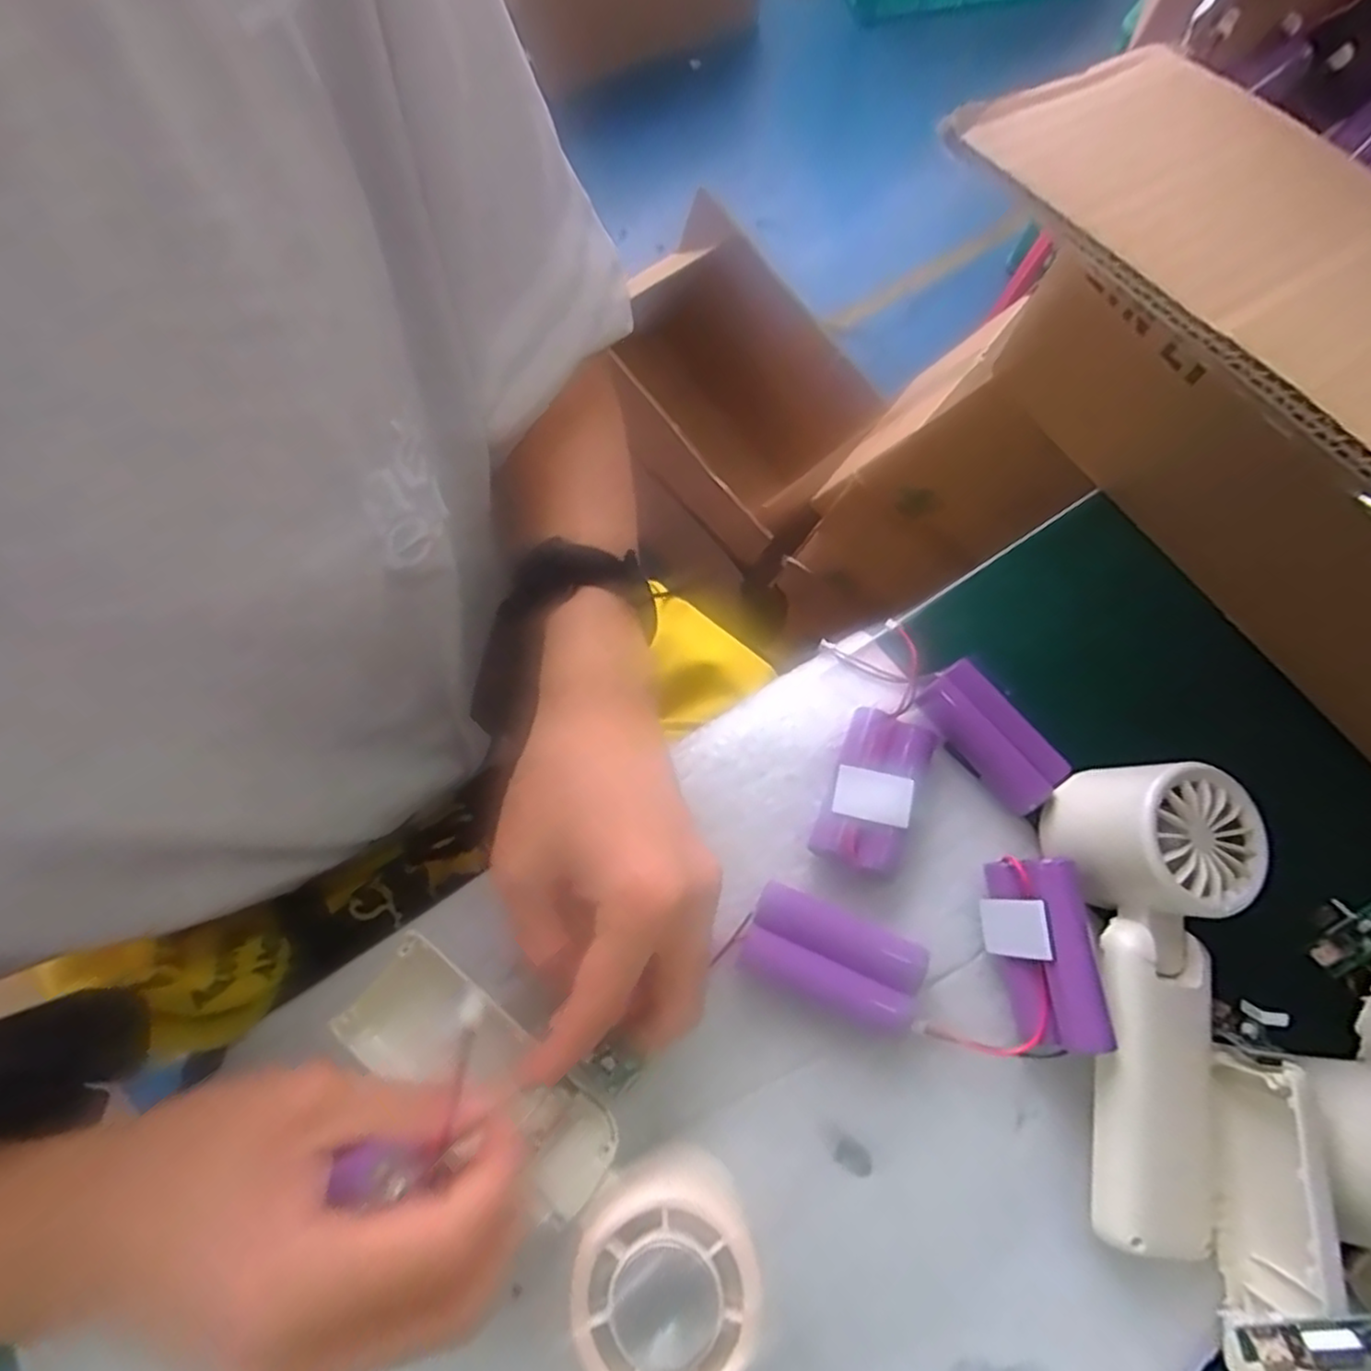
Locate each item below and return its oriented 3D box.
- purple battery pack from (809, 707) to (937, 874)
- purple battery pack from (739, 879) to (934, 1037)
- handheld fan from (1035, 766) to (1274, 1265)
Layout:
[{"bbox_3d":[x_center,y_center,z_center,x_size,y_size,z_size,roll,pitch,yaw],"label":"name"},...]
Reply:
[{"bbox_3d":[0.078,0.044,0.291,0.032,0.023,0.064,22,71,7],"label":"purple battery pack"},{"bbox_3d":[0.056,0.107,0.270,0.067,0.016,0.034,24,71,8],"label":"purple battery pack"},{"bbox_3d":[0.172,0.113,0.250,0.062,0.051,0.158,7,70,2],"label":"handheld fan"}]

